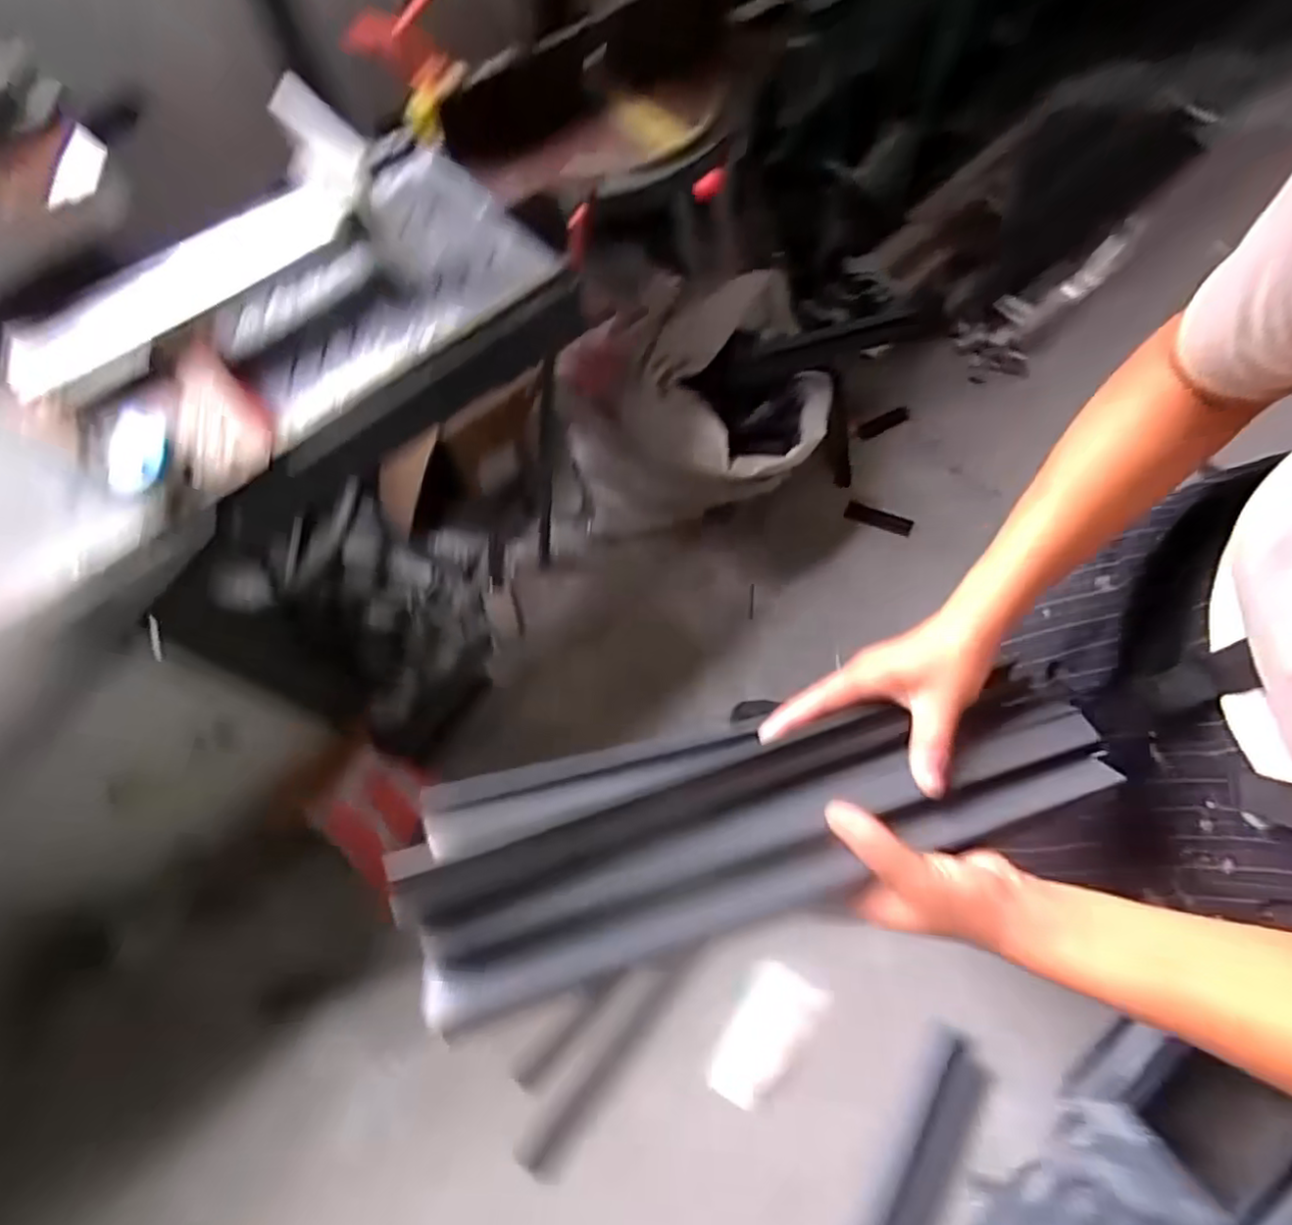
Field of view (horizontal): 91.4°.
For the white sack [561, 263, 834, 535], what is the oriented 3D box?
[{"bbox_3d":[0.118,-0.395,1.335,0.523,0.338,0.406,-15,68,-6],"label":"white sack"}]

